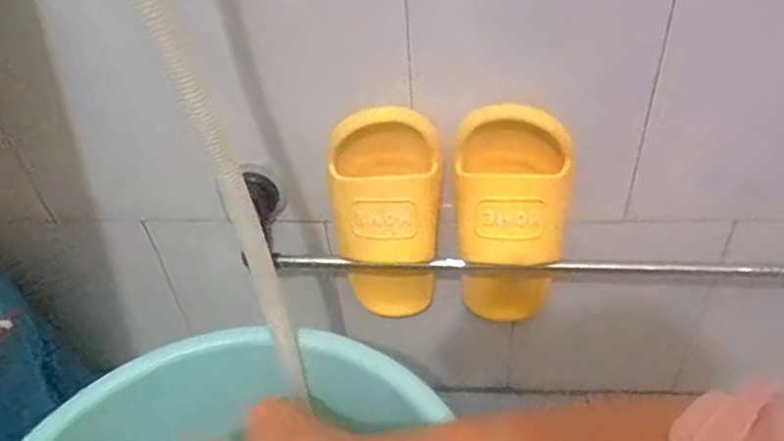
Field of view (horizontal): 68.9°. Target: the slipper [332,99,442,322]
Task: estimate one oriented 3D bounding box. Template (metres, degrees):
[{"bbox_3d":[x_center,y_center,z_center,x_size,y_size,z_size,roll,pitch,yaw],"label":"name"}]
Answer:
[{"bbox_3d":[-0.001,0.013,0.536,0.097,0.240,0.057,-4,39,1],"label":"slipper"}]

